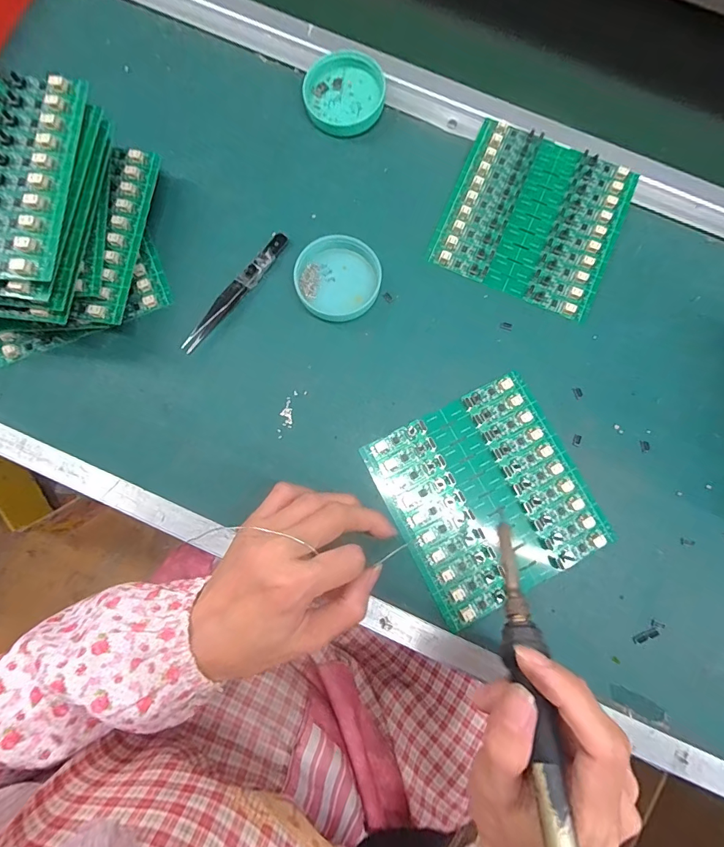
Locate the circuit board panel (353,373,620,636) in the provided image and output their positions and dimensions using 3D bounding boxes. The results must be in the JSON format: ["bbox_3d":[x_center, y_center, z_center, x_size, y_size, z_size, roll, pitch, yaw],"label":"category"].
[{"bbox_3d":[0.090,0.050,0.293,0.133,0.005,0.139,-27,81,-5],"label":"circuit board panel"}]

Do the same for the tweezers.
[{"bbox_3d":[-0.094,-0.101,0.312,0.012,0.013,0.116,34,81,5],"label":"tweezers"}]

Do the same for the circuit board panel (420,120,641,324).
[{"bbox_3d":[0.138,-0.167,0.330,0.132,0.009,0.136,23,80,4],"label":"circuit board panel"}]

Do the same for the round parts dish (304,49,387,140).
[{"bbox_3d":[-0.014,-0.279,0.346,0.067,0.011,0.067,0,93,-1],"label":"round parts dish"}]

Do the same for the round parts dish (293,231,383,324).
[{"bbox_3d":[-0.018,-0.113,0.316,0.063,0.013,0.067,0,80,0],"label":"round parts dish"}]

